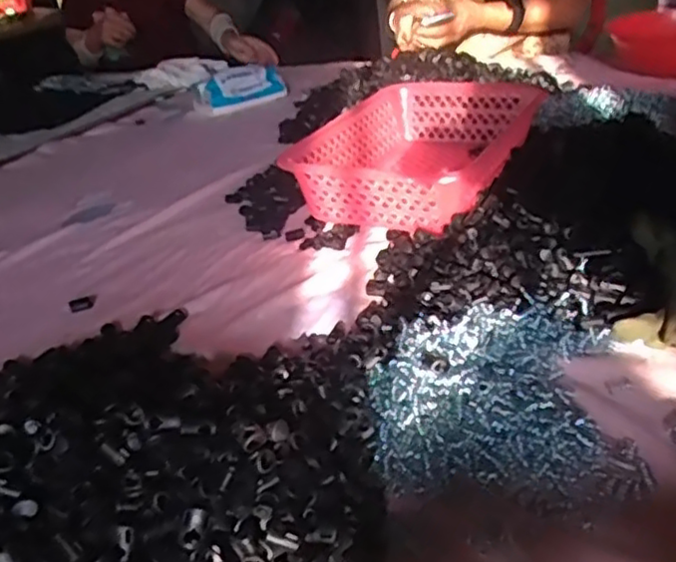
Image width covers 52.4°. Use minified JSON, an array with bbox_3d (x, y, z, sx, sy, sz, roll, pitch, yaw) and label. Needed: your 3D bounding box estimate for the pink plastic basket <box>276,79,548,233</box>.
[{"bbox_3d":[0.094,-0.148,0.815,0.223,0.088,0.297,8,33,25],"label":"pink plastic basket"}]

